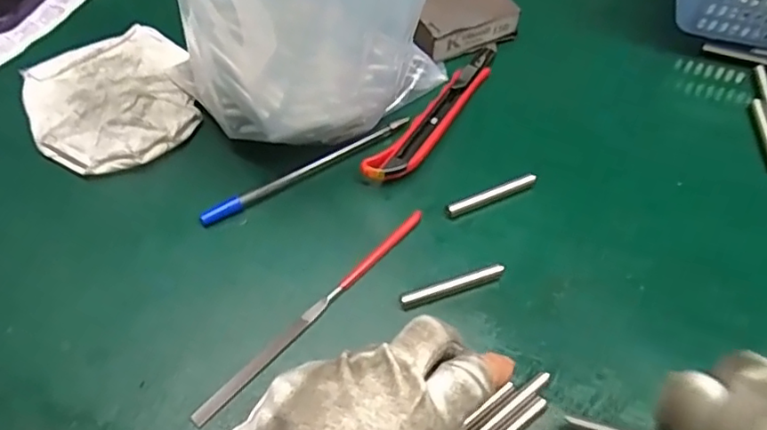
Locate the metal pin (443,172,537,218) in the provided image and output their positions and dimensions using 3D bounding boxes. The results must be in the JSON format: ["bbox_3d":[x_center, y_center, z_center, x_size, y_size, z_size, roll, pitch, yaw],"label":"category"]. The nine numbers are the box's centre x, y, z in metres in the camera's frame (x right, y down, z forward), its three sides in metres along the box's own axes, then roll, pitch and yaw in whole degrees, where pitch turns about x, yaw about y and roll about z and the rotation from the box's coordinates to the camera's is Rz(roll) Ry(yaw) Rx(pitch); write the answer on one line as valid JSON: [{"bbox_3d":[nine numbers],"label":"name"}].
[{"bbox_3d":[0.064,-0.011,0.361,0.058,0.009,0.007,-21,59,-15],"label":"metal pin"}]

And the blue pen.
[{"bbox_3d":[-0.044,-0.030,0.367,0.141,0.005,0.012,-31,62,-21],"label":"blue pen"}]

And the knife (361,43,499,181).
[{"bbox_3d":[0.039,-0.067,0.393,0.023,0.016,0.147,31,60,18],"label":"knife"}]

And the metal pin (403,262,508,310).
[{"bbox_3d":[0.037,0.038,0.324,0.058,0.008,0.010,-17,58,-13],"label":"metal pin"}]

